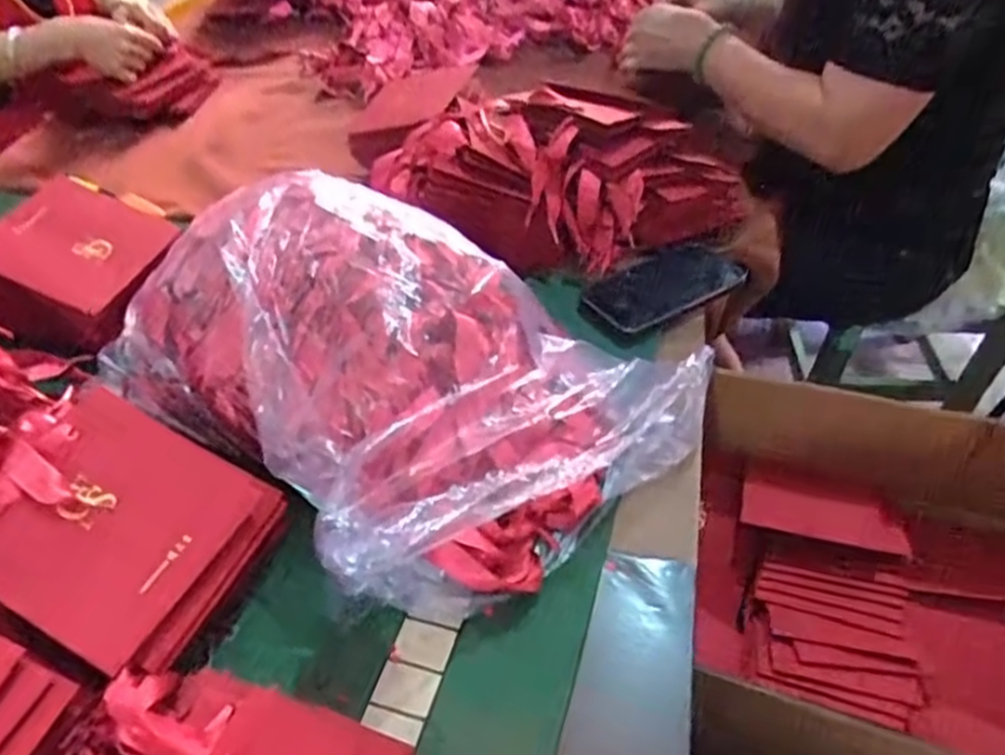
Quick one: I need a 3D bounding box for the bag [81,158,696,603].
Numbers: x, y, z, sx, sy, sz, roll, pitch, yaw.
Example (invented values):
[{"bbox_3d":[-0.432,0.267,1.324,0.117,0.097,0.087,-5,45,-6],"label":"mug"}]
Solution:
[{"bbox_3d":[-0.096,-0.017,0.593,0.434,0.145,0.293,29,53,29],"label":"bag"}]

